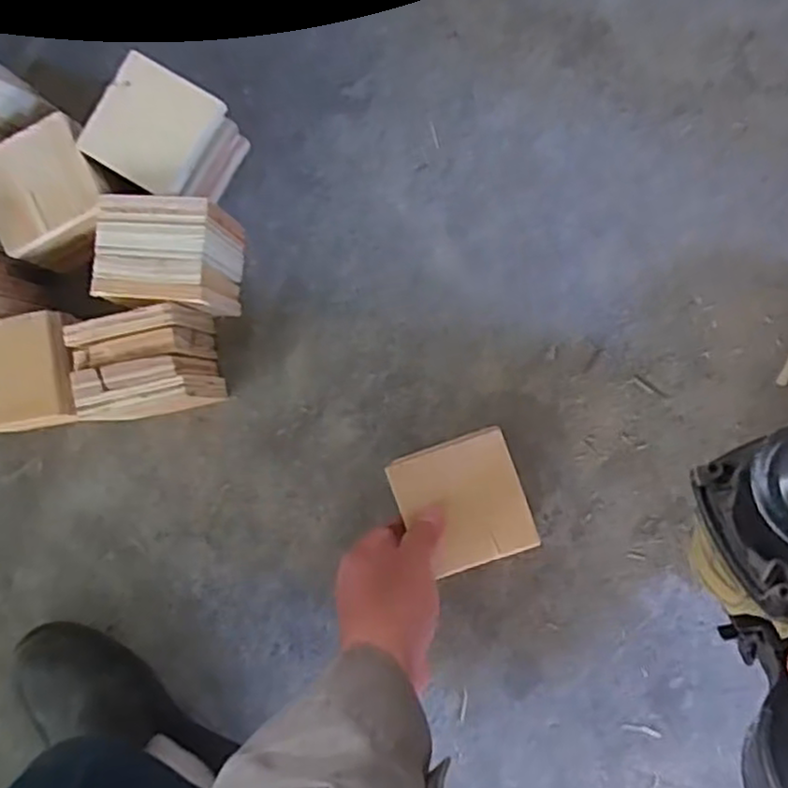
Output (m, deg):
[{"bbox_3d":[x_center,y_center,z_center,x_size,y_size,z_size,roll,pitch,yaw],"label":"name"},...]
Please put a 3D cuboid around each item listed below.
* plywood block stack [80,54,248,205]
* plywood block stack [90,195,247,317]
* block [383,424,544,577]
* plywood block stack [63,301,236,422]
[{"bbox_3d":[-0.191,-0.216,0.609,0.104,0.078,0.090,31,93,9],"label":"plywood block stack"},{"bbox_3d":[-0.187,-0.112,0.606,0.099,0.091,0.090,5,89,9],"label":"plywood block stack"},{"bbox_3d":[0.051,0.082,0.529,0.090,0.015,0.092,-20,85,8],"label":"block"},{"bbox_3d":[-0.207,-0.021,0.603,0.099,0.091,0.089,-14,86,8],"label":"plywood block stack"}]

